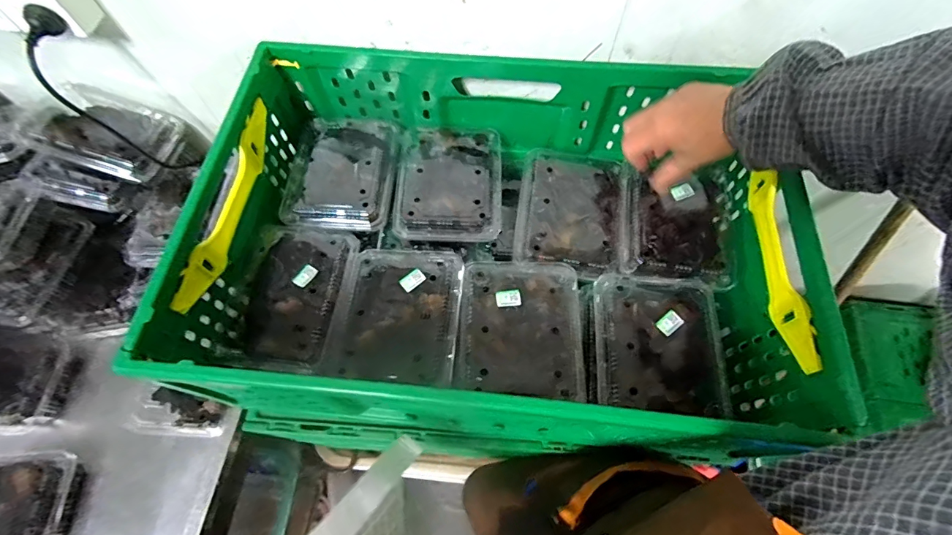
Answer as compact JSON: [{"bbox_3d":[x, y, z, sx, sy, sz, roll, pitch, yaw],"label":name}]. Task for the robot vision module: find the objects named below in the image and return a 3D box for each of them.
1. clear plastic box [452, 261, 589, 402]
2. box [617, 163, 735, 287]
[{"bbox_3d":[0.049,0.062,0.481,0.138,0.043,0.155,4,63,1],"label":"clear plastic box"},{"bbox_3d":[0.248,-0.056,0.535,0.135,0.042,0.160,10,64,4],"label":"box"}]

